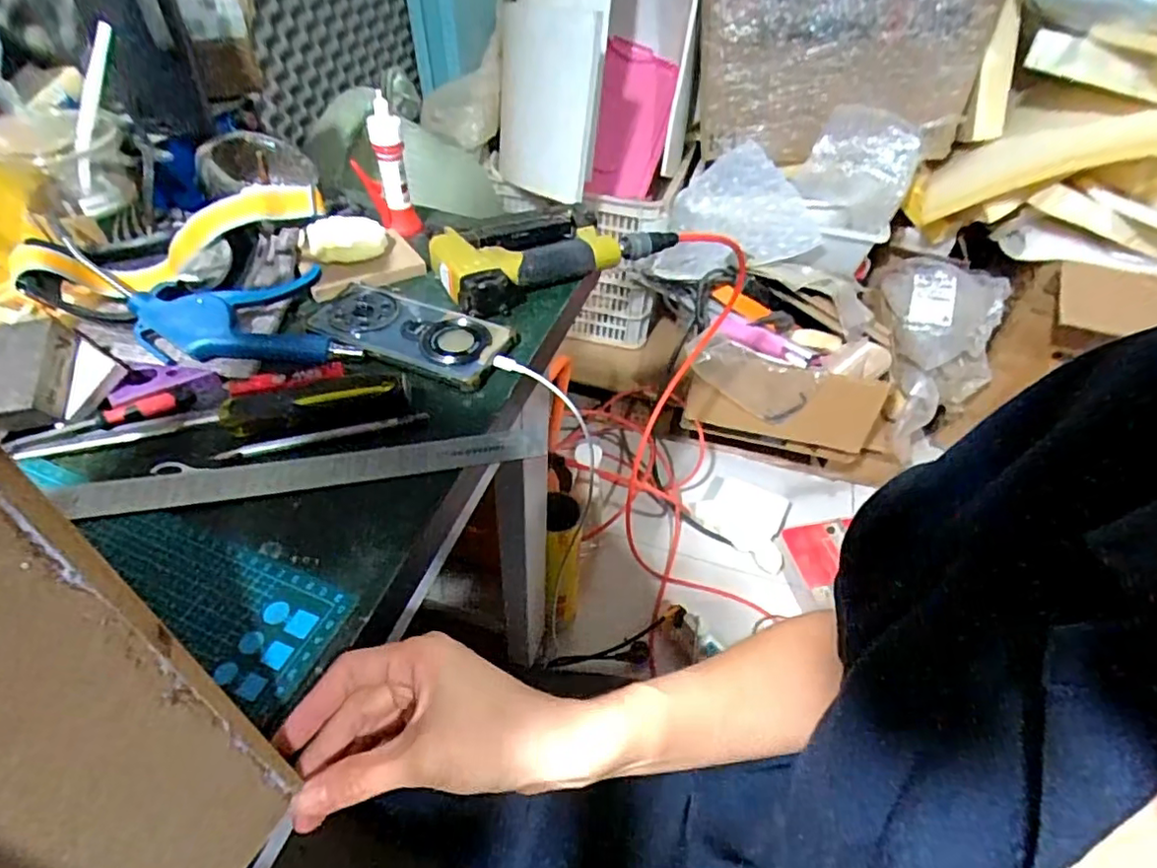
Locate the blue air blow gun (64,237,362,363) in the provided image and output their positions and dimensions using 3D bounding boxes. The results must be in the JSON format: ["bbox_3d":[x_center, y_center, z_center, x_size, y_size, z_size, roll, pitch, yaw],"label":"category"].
[{"bbox_3d":[-0.283,-0.097,0.478,0.212,0.038,0.078,-2,47,-5],"label":"blue air blow gun"}]

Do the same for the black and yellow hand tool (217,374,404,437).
[{"bbox_3d":[-0.190,-0.022,0.436,0.121,0.019,0.035,-12,48,-13],"label":"black and yellow hand tool"}]

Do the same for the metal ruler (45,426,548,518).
[{"bbox_3d":[-0.174,0.024,0.410,0.307,0.008,0.028,-7,47,-12],"label":"metal ruler"}]

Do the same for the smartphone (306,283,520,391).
[{"bbox_3d":[-0.140,-0.089,0.505,0.165,0.009,0.081,18,48,14],"label":"smartphone"}]

